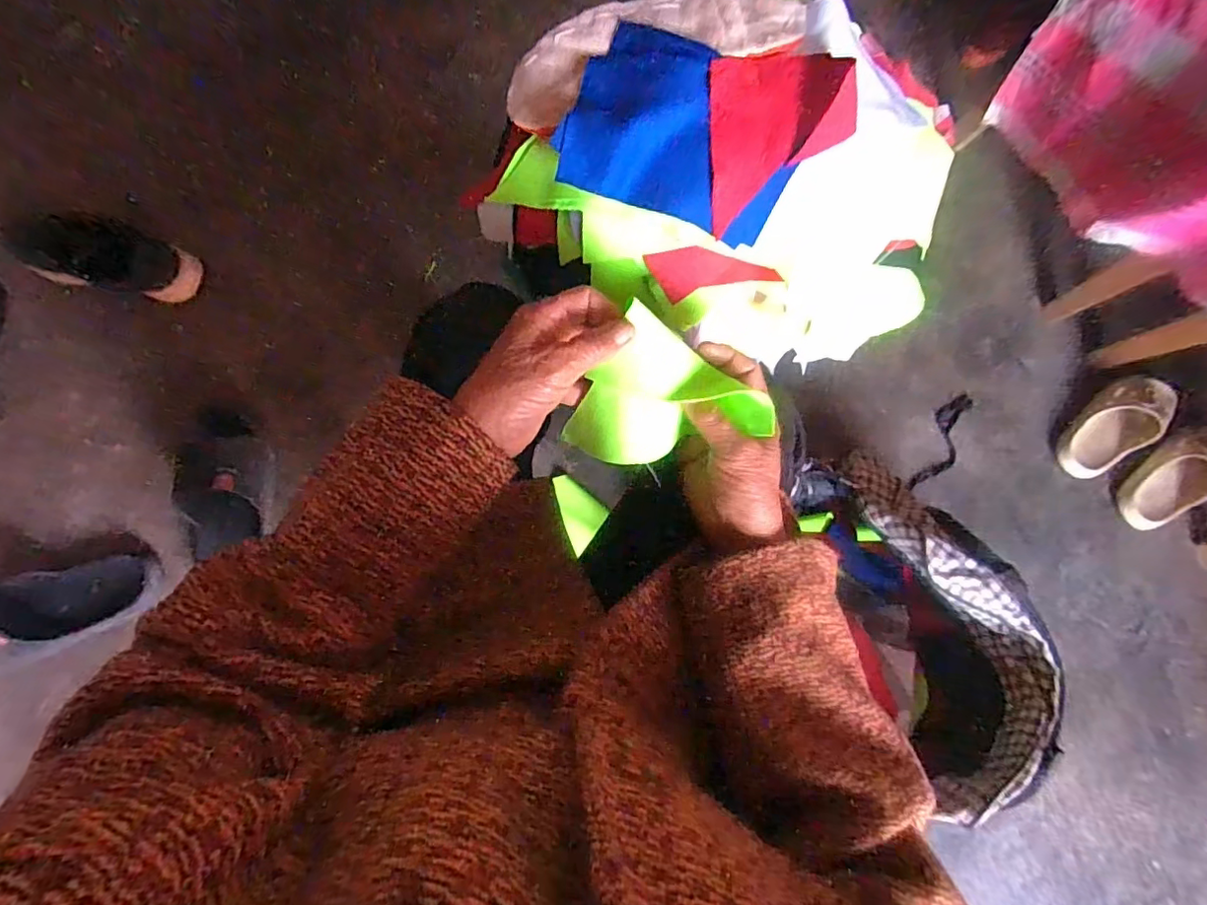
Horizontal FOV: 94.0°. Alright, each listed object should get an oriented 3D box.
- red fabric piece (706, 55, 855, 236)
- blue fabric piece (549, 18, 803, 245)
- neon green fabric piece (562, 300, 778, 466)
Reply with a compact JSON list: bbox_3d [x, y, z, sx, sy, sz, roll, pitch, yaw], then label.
[{"bbox_3d":[0.121,-0.210,0.378,0.097,0.022,0.102,-5,102,4],"label":"red fabric piece"},{"bbox_3d":[0.055,-0.211,0.390,0.149,0.031,0.105,21,105,-7],"label":"blue fabric piece"},{"bbox_3d":[0.043,-0.025,0.364,0.109,0.053,0.088,30,82,0],"label":"neon green fabric piece"}]

